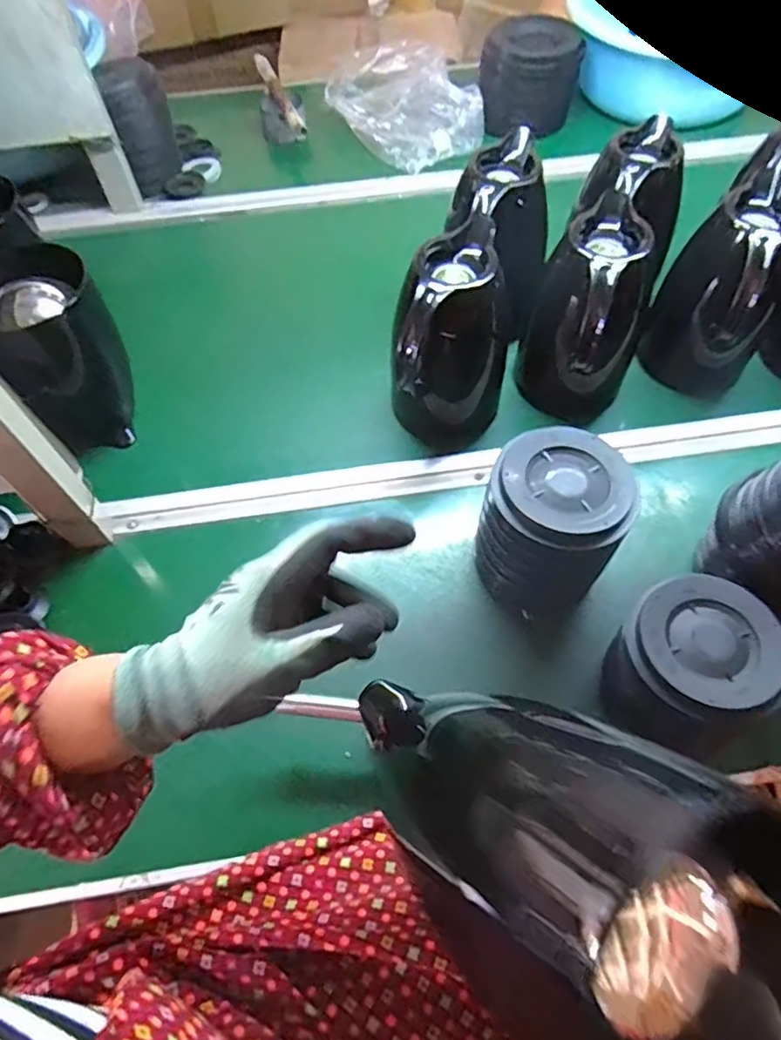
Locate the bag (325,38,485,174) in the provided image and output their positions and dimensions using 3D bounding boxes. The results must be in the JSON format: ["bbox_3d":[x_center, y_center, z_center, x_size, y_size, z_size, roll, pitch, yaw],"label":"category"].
[{"bbox_3d":[0.018,-0.692,1.010,0.207,0.067,0.290,-18,61,-9],"label":"bag"}]

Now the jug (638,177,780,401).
[{"bbox_3d":[0.365,-0.242,0.678,0.121,0.201,0.156,30,64,18],"label":"jug"}]

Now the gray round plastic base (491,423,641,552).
[{"bbox_3d":[0.151,-0.028,0.521,0.116,0.029,0.101,33,65,19],"label":"gray round plastic base"}]

